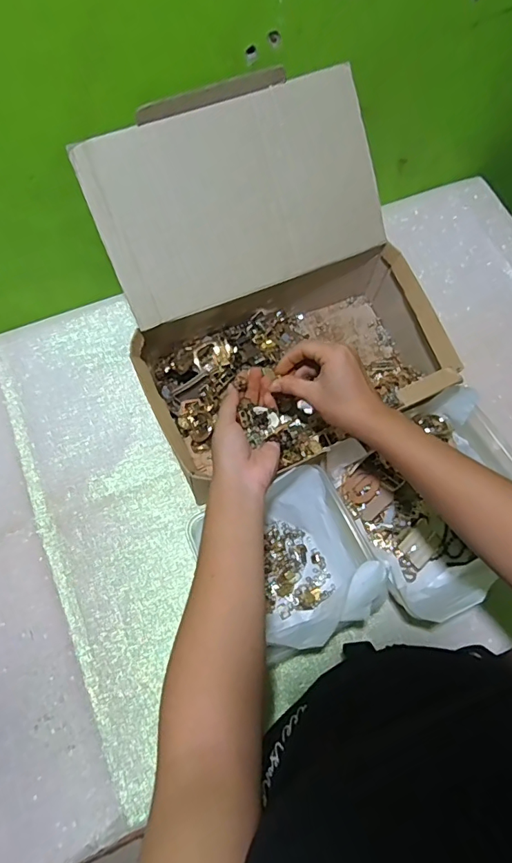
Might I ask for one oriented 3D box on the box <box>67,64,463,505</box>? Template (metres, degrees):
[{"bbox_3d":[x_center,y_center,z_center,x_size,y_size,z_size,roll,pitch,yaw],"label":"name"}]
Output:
[{"bbox_3d":[0.016,-0.163,0.546,0.326,0.230,0.316,-21,69,-8],"label":"box"}]

